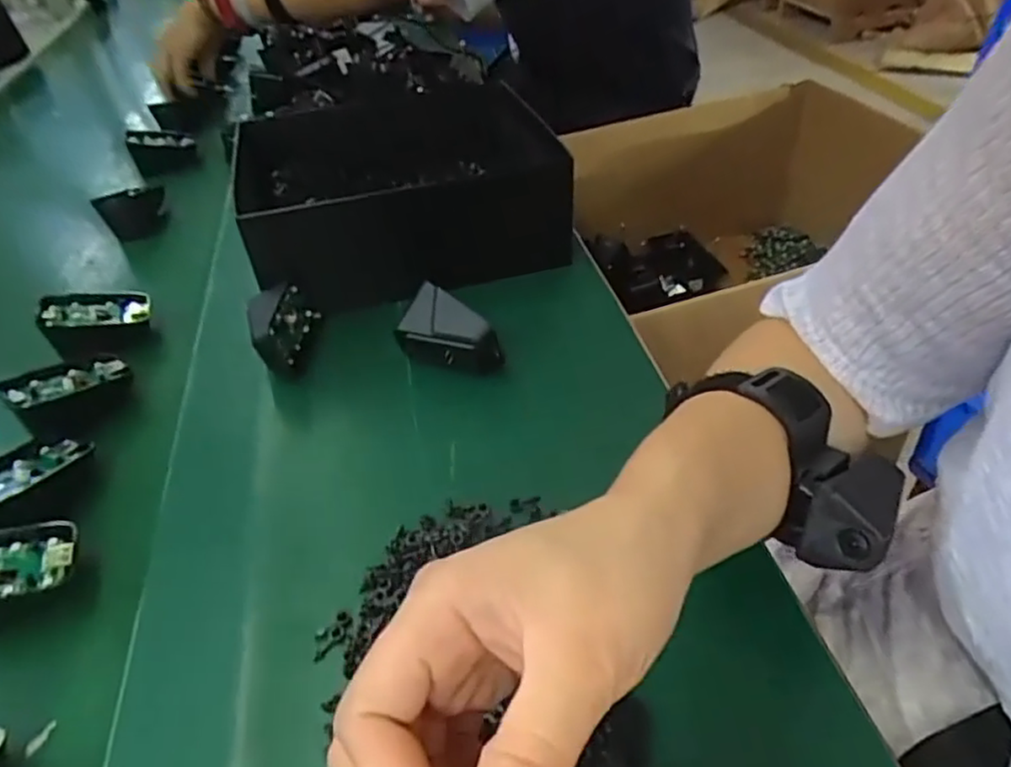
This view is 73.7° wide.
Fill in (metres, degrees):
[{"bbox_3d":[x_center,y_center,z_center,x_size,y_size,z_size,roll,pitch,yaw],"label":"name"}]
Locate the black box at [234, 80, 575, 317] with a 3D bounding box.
[{"bbox_3d":[-0.092,-0.177,0.580,0.231,0.087,0.247,-14,42,-7],"label":"black box"}]

